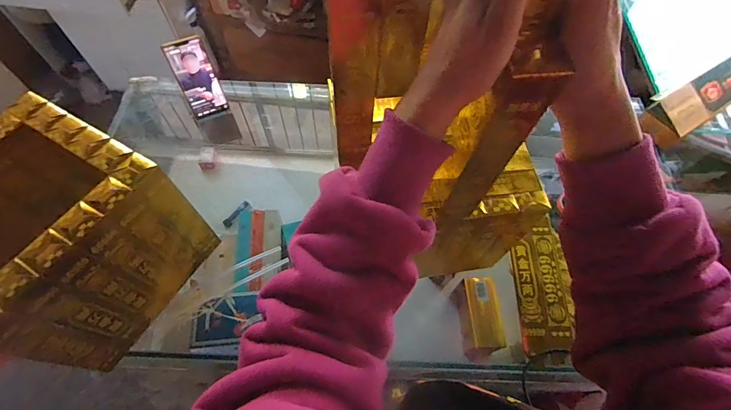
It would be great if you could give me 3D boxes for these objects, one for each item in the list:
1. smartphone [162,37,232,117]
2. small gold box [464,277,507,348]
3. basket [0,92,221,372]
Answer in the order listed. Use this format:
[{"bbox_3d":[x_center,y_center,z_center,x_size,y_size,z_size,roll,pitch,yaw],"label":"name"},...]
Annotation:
[{"bbox_3d":[-0.336,-0.252,0.742,0.073,0.155,0.011,-24,41,-14],"label":"smartphone"},{"bbox_3d":[0.250,0.226,0.782,0.060,0.032,0.138,-8,66,6],"label":"small gold box"},{"bbox_3d":[-0.422,0.041,0.525,0.260,0.213,0.249,29,65,13],"label":"basket"}]

